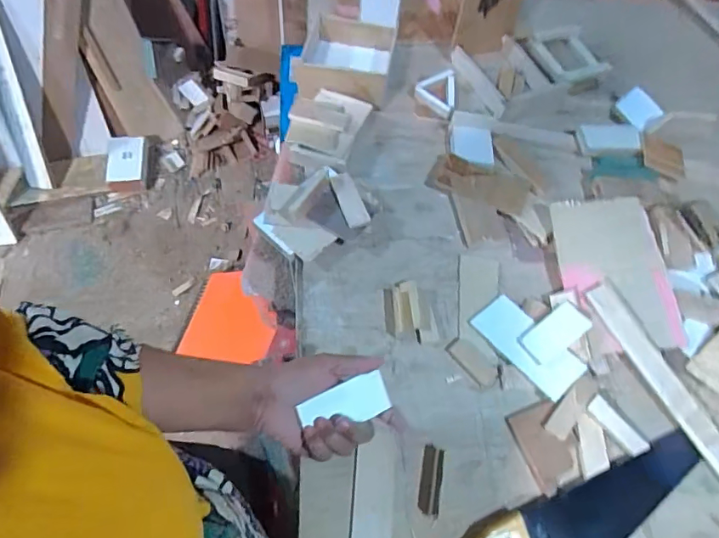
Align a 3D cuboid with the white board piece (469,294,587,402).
[{"bbox_3d":[0.212,0.097,0.598,0.061,0.013,0.135,-36,68,-19],"label":"white board piece"}]

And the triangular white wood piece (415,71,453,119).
[{"bbox_3d":[0.128,-0.299,0.798,0.064,0.018,0.103,7,62,3],"label":"triangular white wood piece"}]

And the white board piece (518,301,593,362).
[{"bbox_3d":[0.245,0.080,0.596,0.085,0.006,0.044,-36,68,-3],"label":"white board piece"}]

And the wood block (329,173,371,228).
[{"bbox_3d":[-0.016,-0.099,0.662,0.032,0.008,0.090,-25,69,4],"label":"wood block"}]

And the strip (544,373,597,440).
[{"bbox_3d":[0.254,0.162,0.563,0.027,0.010,0.089,38,67,17],"label":"strip"}]

